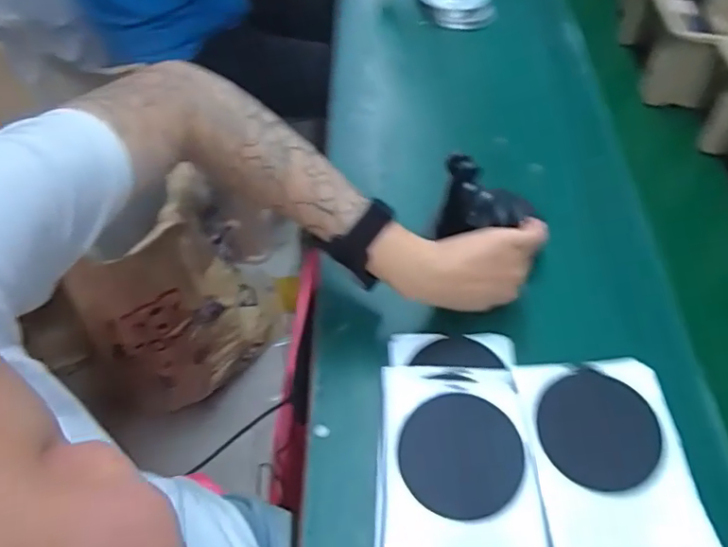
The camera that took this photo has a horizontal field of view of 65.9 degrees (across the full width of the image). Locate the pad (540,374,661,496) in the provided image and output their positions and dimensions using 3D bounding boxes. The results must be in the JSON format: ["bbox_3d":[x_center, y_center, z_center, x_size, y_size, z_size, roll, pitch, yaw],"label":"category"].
[{"bbox_3d":[0.180,0.120,0.431,0.084,0.005,0.084,-5,63,10],"label":"pad"}]

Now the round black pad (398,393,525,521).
[{"bbox_3d":[0.073,0.133,0.419,0.087,0.010,0.089,3,55,-4],"label":"round black pad"}]

